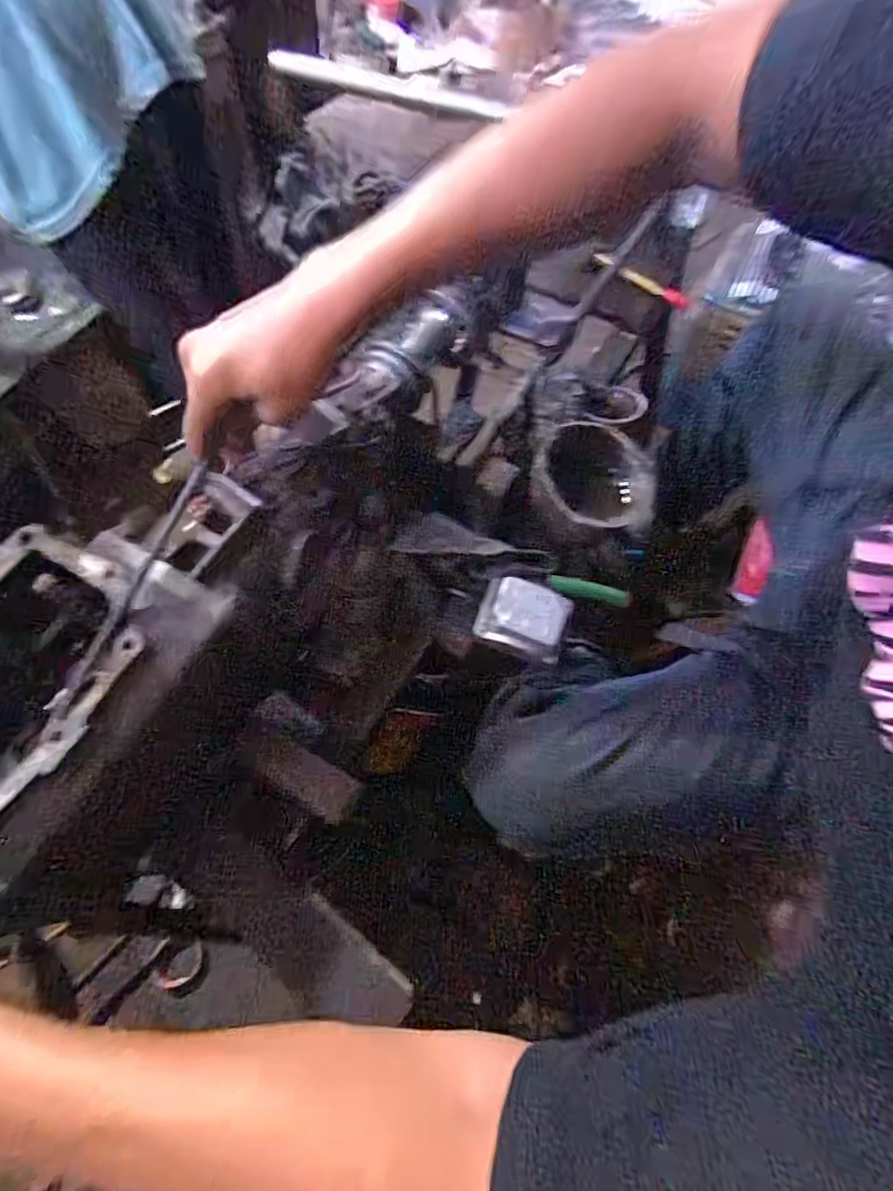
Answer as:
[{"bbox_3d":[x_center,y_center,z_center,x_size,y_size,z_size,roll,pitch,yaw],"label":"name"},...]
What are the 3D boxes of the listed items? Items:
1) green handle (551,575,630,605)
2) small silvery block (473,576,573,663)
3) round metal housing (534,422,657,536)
[{"bbox_3d":[0.161,-0.006,0.588,0.107,0.014,0.015,12,65,-25],"label":"green handle"},{"bbox_3d":[0.078,0.019,0.528,0.086,0.031,0.066,18,69,9],"label":"small silvery block"},{"bbox_3d":[0.157,-0.127,0.578,0.127,0.046,0.112,10,77,-10],"label":"round metal housing"}]

